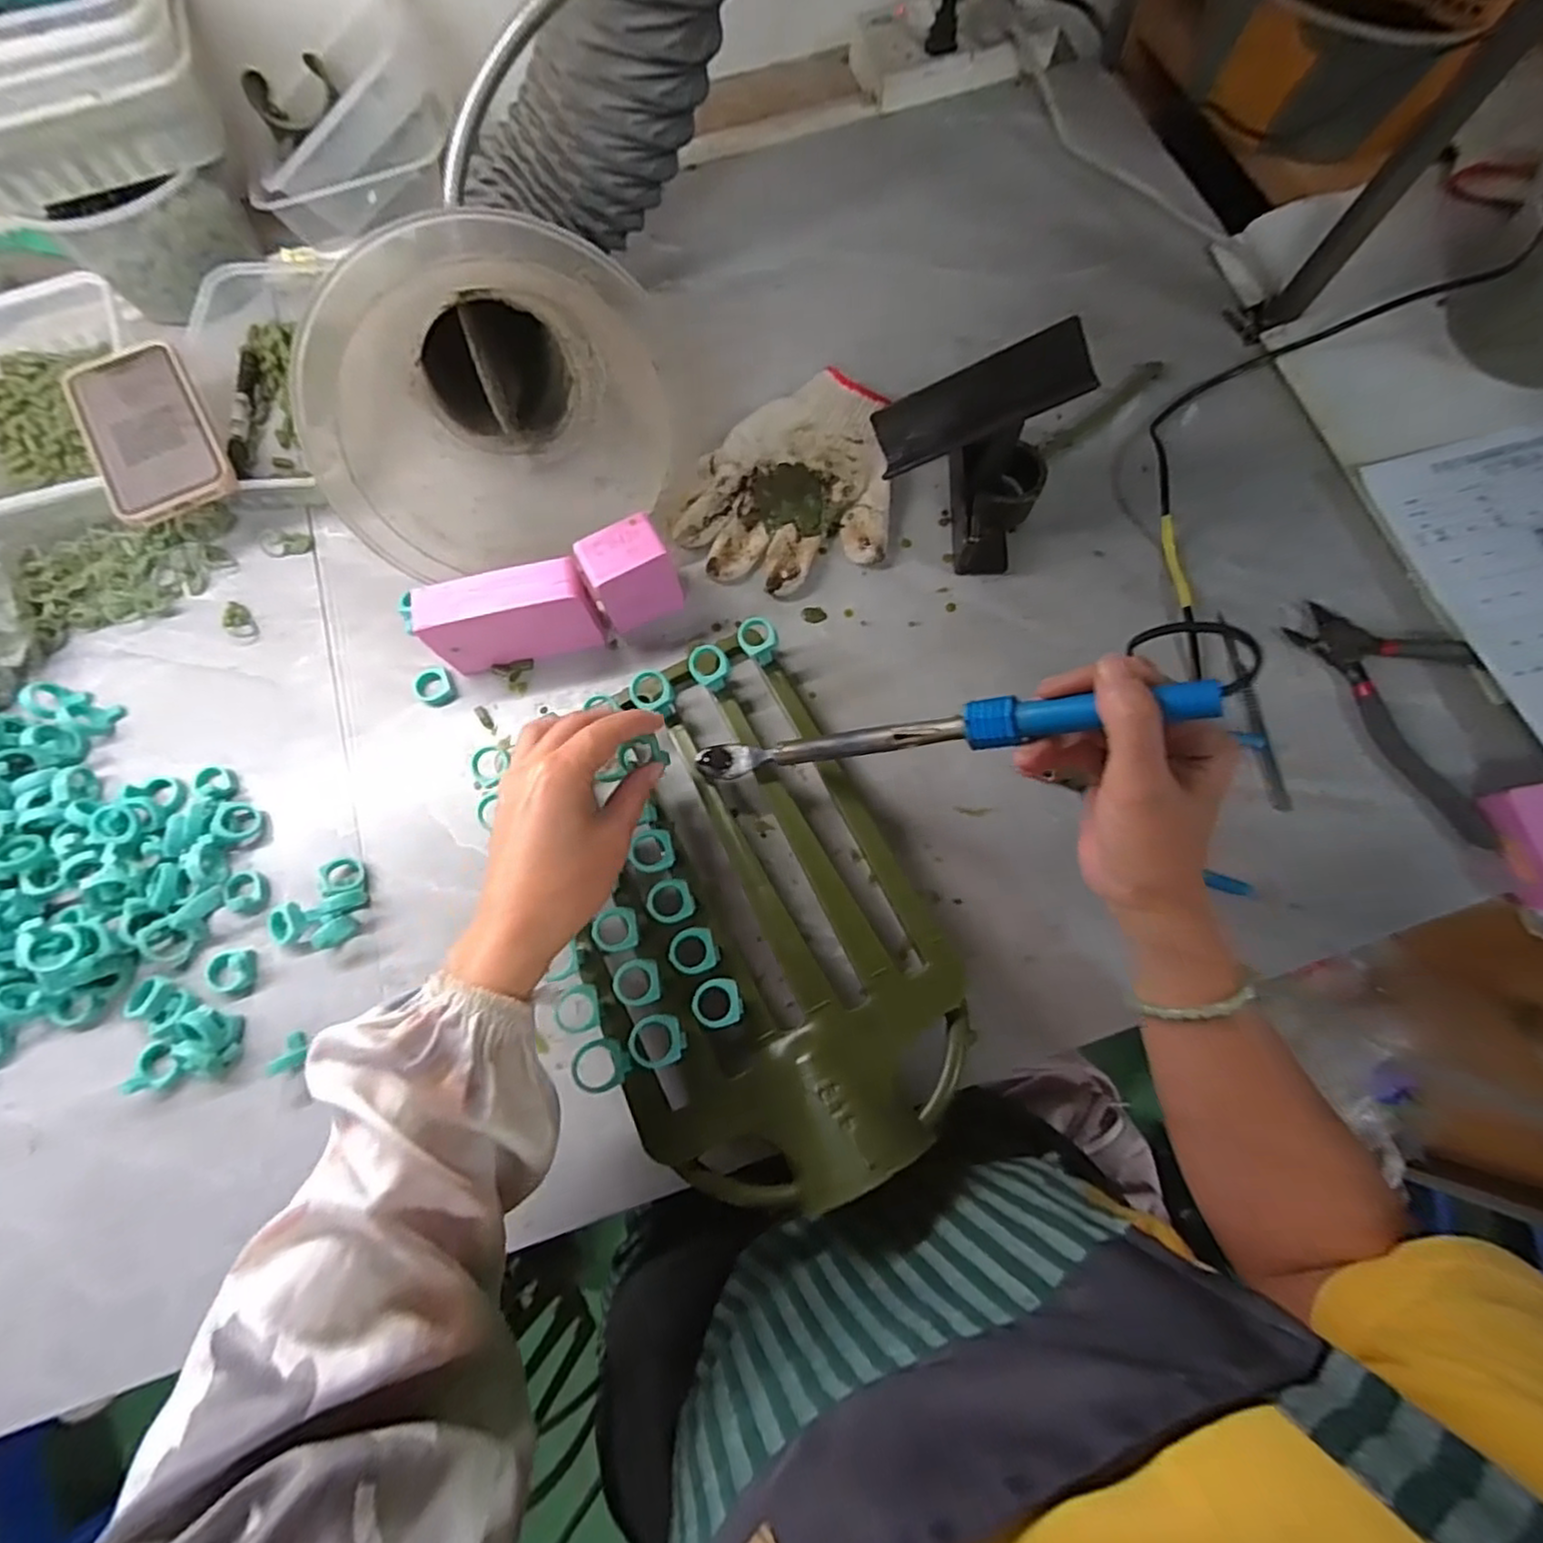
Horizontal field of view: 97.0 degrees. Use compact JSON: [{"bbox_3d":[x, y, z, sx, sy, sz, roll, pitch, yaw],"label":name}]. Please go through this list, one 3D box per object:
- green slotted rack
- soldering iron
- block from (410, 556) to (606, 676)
[{"bbox_3d":[-0.020,0.077,0.409,0.200,0.064,0.320,-26,73,-6],"label":"green slotted rack"},{"bbox_3d":[0.074,-0.018,0.370,0.282,0.019,0.022,-7,69,34],"label":"soldering iron"},{"bbox_3d":[-0.174,-0.101,0.464,0.106,0.070,0.035,-12,73,-1],"label":"block"}]

